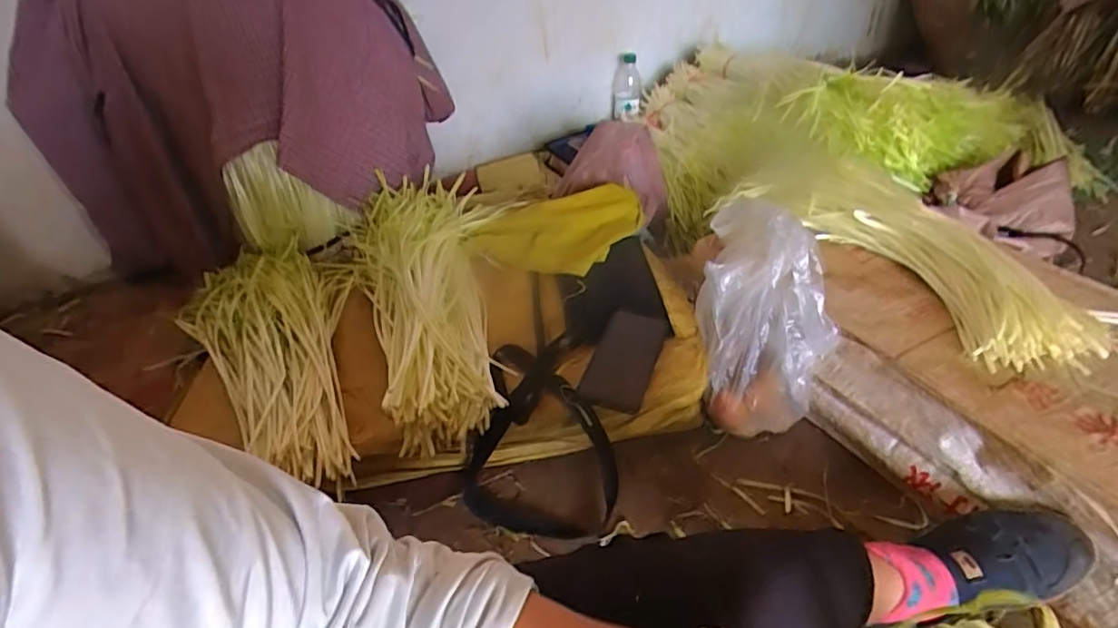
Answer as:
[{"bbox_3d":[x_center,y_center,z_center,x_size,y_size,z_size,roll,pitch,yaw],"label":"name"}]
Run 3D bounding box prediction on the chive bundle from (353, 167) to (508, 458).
[{"bbox_3d":[-0.186,-0.041,0.850,0.214,0.116,0.531,-13,39,-11],"label":"chive bundle"}]

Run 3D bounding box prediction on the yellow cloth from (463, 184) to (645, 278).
[{"bbox_3d":[-0.004,-0.122,0.909,0.272,0.082,0.135,-3,38,2],"label":"yellow cloth"}]

